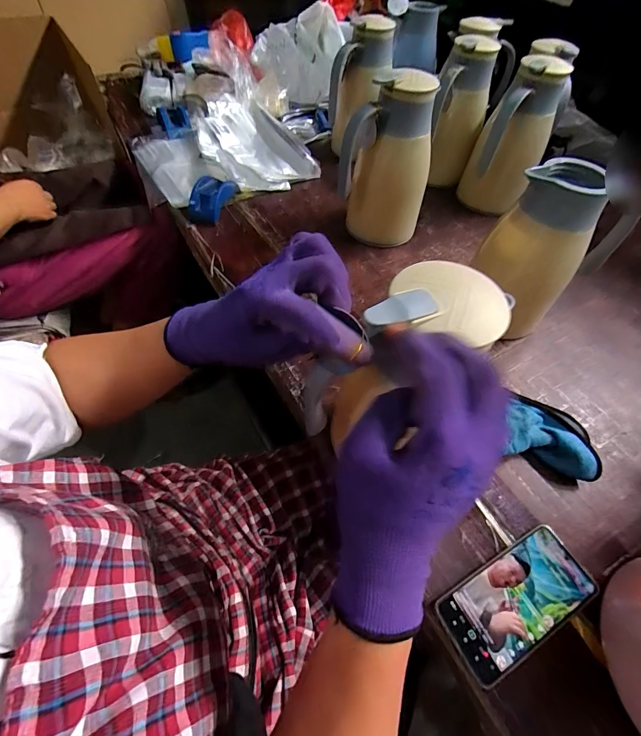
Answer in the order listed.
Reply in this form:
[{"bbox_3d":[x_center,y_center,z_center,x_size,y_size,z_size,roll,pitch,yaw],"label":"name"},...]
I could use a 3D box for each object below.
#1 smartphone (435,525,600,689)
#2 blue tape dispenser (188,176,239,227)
[{"bbox_3d":[0.204,0.239,0.365,0.164,0.013,0.077,-23,60,-17],"label":"smartphone"},{"bbox_3d":[-0.224,-0.349,0.718,0.076,0.046,0.119,9,56,4],"label":"blue tape dispenser"}]

